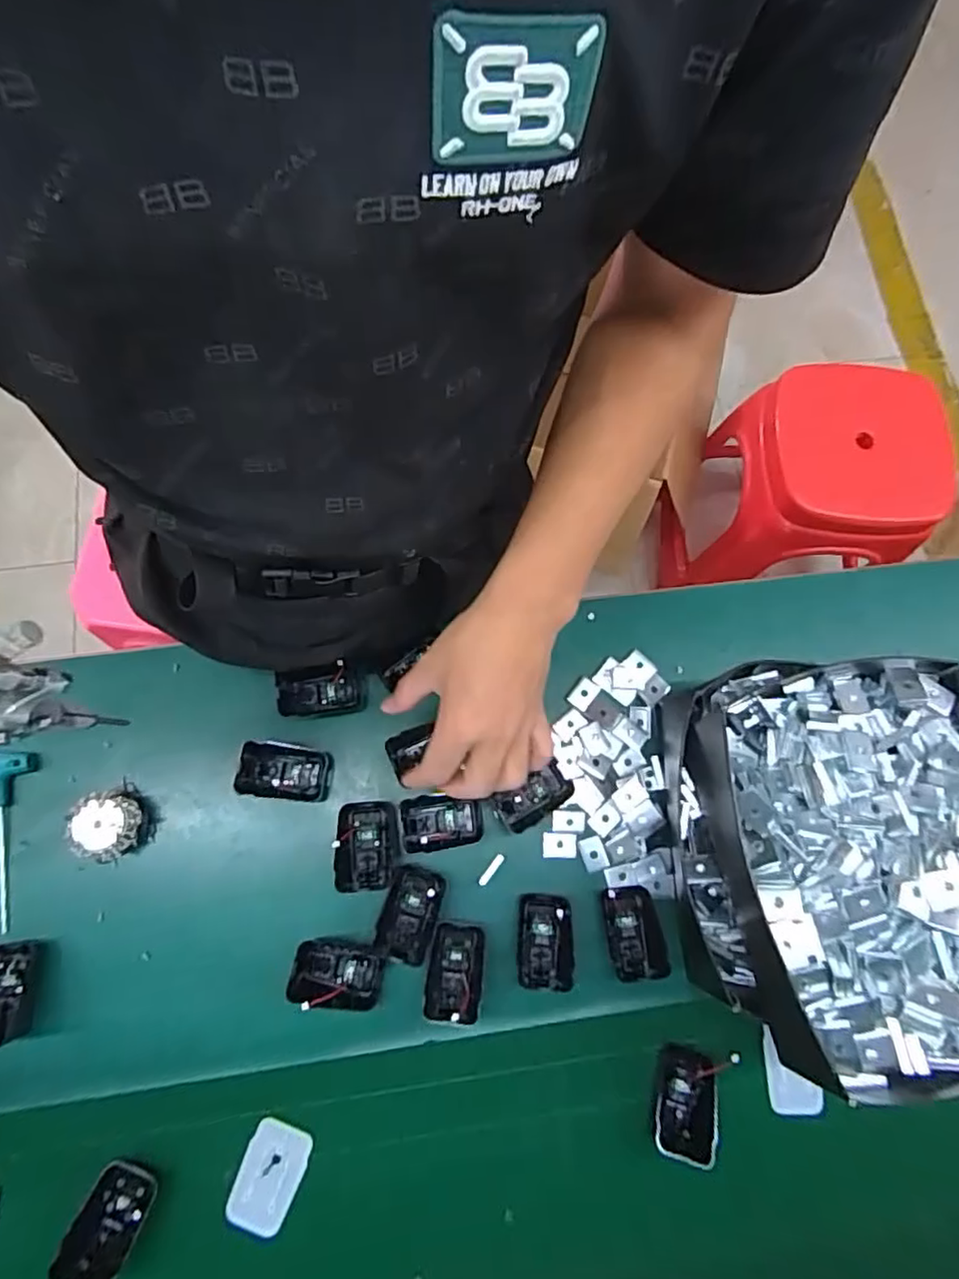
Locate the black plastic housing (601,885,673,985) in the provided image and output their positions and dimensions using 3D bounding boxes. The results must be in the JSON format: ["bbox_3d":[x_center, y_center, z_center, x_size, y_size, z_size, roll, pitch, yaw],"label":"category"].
[{"bbox_3d":[0.125,0.238,0.505,0.037,0.033,0.069,-5,76,-3],"label":"black plastic housing"}]

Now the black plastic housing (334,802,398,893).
[{"bbox_3d":[-0.092,0.169,0.513,0.048,0.034,0.067,0,76,-2],"label":"black plastic housing"}]

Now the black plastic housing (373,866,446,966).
[{"bbox_3d":[-0.056,0.220,0.496,0.042,0.024,0.069,17,76,3],"label":"black plastic housing"}]

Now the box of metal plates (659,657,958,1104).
[{"bbox_3d":[0.262,0.149,0.464,0.218,0.144,0.263,-5,76,-3],"label":"box of metal plates"}]

